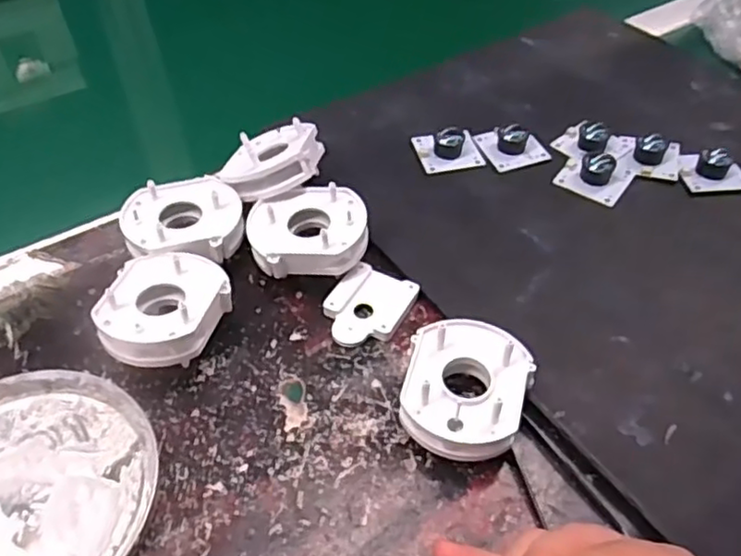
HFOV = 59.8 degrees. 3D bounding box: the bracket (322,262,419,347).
[{"bbox_3d":[-0.002,0.017,0.378,0.044,0.008,0.054,24,54,20],"label":"bracket"}]

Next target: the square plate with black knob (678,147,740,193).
[{"bbox_3d":[0.241,-0.077,0.449,0.044,0.018,0.036,-1,49,-1],"label":"square plate with black knob"}]

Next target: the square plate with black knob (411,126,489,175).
[{"bbox_3d":[0.056,-0.098,0.466,0.044,0.017,0.044,-12,50,-10],"label":"square plate with black knob"}]

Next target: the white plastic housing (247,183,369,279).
[{"bbox_3d":[-0.037,-0.026,0.394,0.069,0.030,0.055,-7,50,-6],"label":"white plastic housing"}]

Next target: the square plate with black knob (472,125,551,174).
[{"bbox_3d":[0.104,-0.100,0.469,0.042,0.017,0.042,-14,51,-12],"label":"square plate with black knob"}]

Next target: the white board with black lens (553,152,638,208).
[{"bbox_3d":[0.160,-0.078,0.447,0.044,0.018,0.050,28,55,23],"label":"white board with black lens"}]

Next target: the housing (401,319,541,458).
[{"bbox_3d":[0.048,0.055,0.325,0.060,0.028,0.067,9,50,8],"label":"housing"}]

